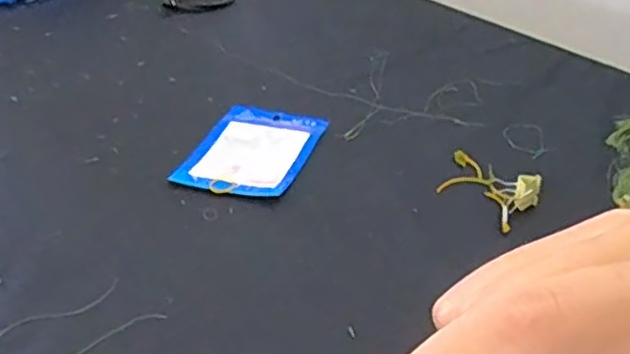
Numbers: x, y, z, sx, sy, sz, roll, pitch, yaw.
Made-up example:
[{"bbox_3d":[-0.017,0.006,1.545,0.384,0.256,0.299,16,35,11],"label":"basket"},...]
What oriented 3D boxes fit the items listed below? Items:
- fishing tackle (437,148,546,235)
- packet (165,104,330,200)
[{"bbox_3d":[0.133,0.002,0.529,0.050,0.024,0.089,-27,43,-30],"label":"fishing tackle"},{"bbox_3d":[-0.054,-0.025,0.587,0.098,0.007,0.126,11,38,17],"label":"packet"}]

